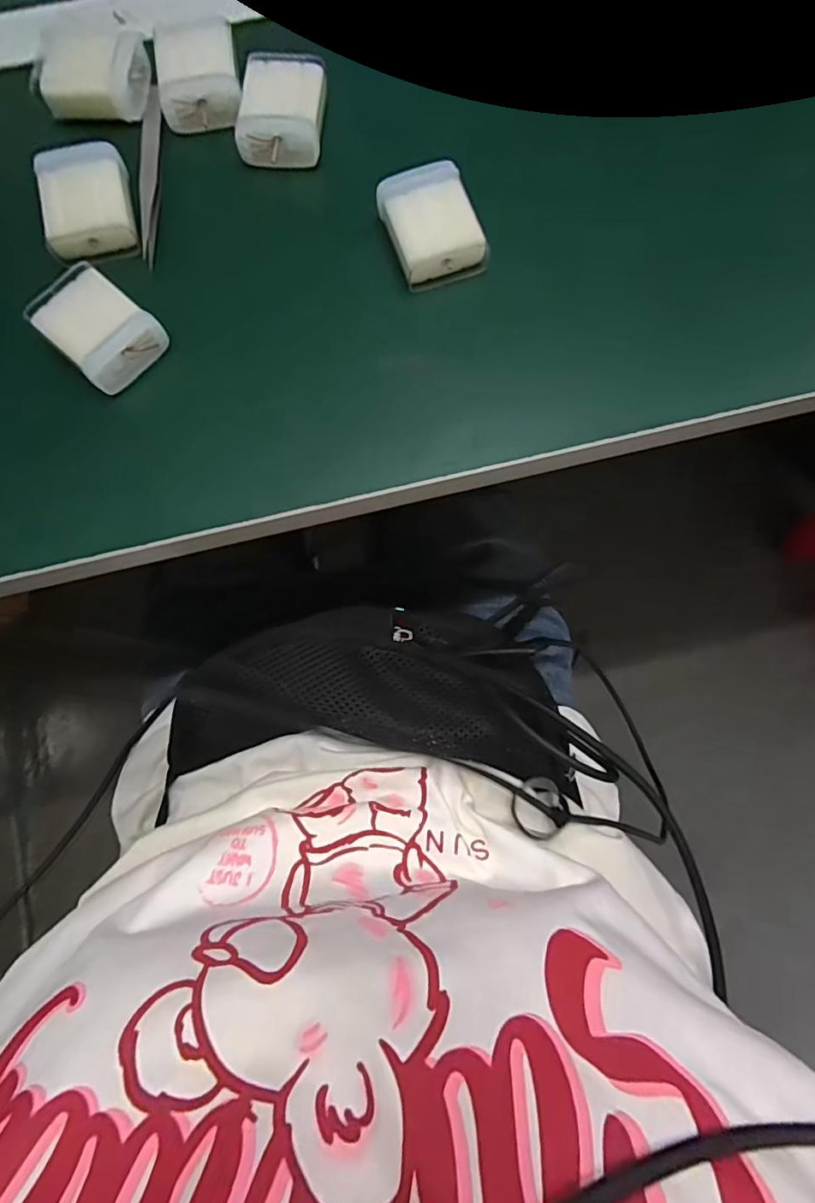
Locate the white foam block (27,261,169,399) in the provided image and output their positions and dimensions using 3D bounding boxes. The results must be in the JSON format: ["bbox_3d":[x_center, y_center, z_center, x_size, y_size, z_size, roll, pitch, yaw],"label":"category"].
[{"bbox_3d":[-0.150,-0.133,0.252,0.050,0.017,0.041,41,79,9],"label":"white foam block"}]

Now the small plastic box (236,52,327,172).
[{"bbox_3d":[-0.065,-0.258,0.278,0.041,0.017,0.057,6,76,1],"label":"small plastic box"}]

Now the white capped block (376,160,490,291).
[{"bbox_3d":[0.011,-0.188,0.264,0.043,0.022,0.049,-19,77,-5],"label":"white capped block"}]

